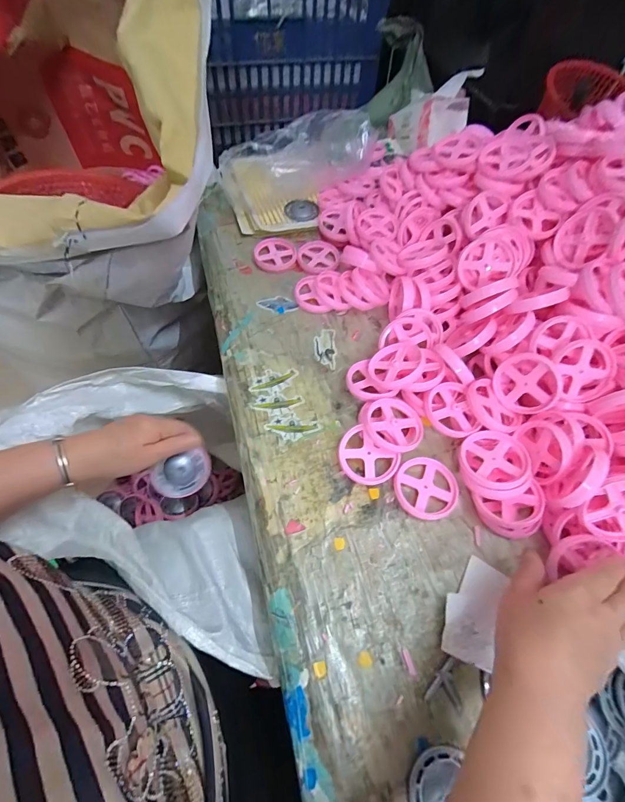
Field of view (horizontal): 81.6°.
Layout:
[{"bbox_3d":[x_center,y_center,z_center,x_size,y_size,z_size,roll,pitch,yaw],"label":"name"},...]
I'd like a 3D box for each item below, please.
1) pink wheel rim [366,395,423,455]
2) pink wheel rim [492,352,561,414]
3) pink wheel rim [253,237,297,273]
[{"bbox_3d":[0.088,0.026,0.391,0.063,0.019,0.063,5,51,-6],"label":"pink wheel rim"},{"bbox_3d":[0.223,-0.017,0.379,0.007,0.060,0.061,-19,80,-45],"label":"pink wheel rim"},{"bbox_3d":[-0.056,-0.221,0.545,0.063,0.007,0.063,-4,60,-5],"label":"pink wheel rim"}]

